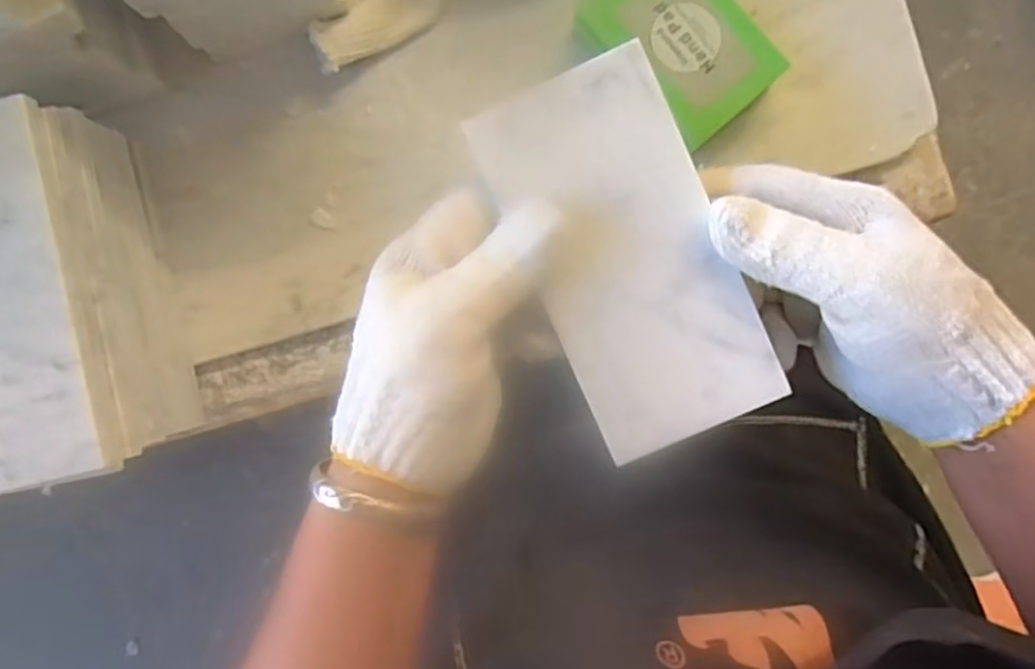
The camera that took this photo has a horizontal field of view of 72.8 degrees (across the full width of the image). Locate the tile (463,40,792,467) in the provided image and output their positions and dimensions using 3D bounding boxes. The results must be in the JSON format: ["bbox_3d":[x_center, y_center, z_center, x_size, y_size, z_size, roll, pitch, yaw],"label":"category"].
[{"bbox_3d":[0.044,-0.030,0.277,0.074,0.013,0.149,-23,95,-2],"label":"tile"}]

